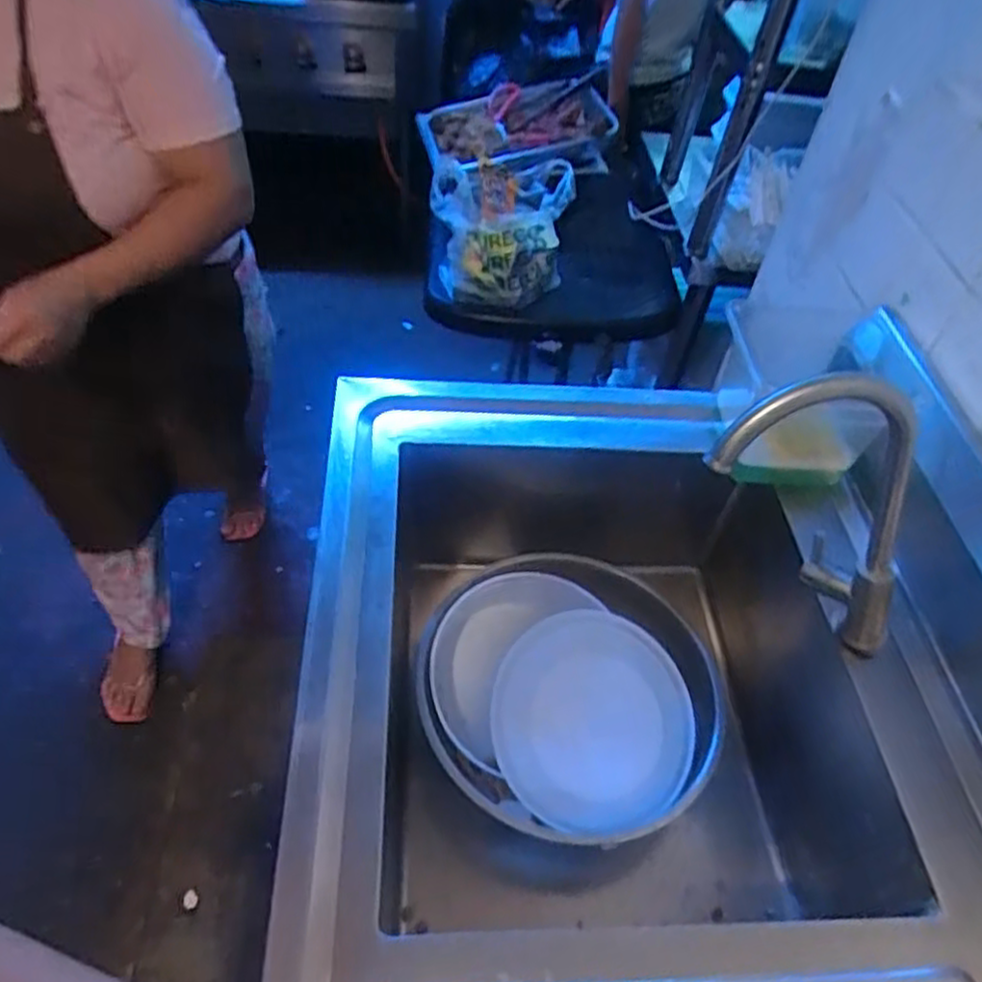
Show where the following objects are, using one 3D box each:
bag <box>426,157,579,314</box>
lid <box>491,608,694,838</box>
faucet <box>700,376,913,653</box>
[{"bbox_3d":[0.012,-0.442,1.276,0.223,0.179,0.195,7,49,0],"label":"bag"},{"bbox_3d":[0.098,0.225,0.739,0.192,0.014,0.198,-1,78,2],"label":"lid"},{"bbox_3d":[0.256,0.028,0.589,0.132,0.332,0.068,-13,46,17],"label":"faucet"}]

